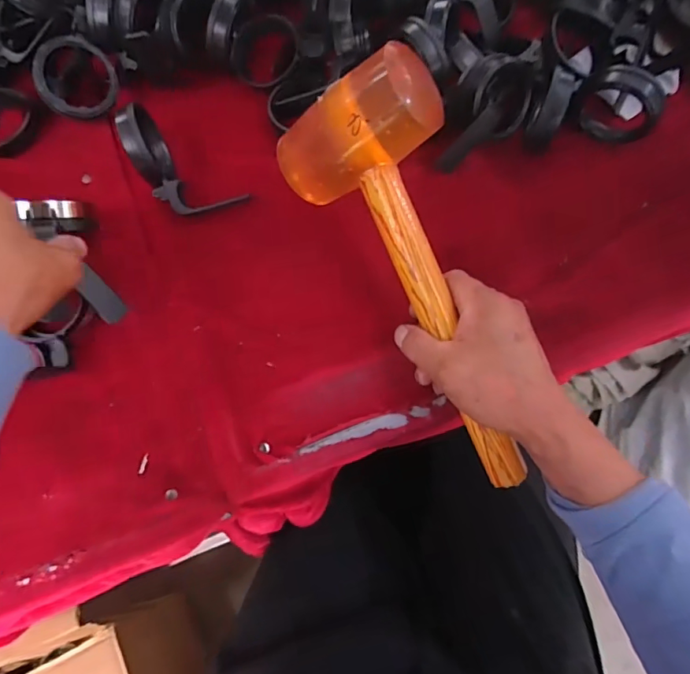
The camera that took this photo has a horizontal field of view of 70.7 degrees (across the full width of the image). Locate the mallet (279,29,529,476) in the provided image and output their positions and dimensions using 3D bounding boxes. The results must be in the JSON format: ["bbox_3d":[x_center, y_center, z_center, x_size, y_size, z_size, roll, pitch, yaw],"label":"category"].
[{"bbox_3d":[0.057,-0.037,0.363,0.112,0.058,0.321,-22,92,-6],"label":"mallet"}]

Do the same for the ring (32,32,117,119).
[{"bbox_3d":[-0.256,-0.247,0.465,0.069,0.017,0.070,-9,117,-19],"label":"ring"}]

